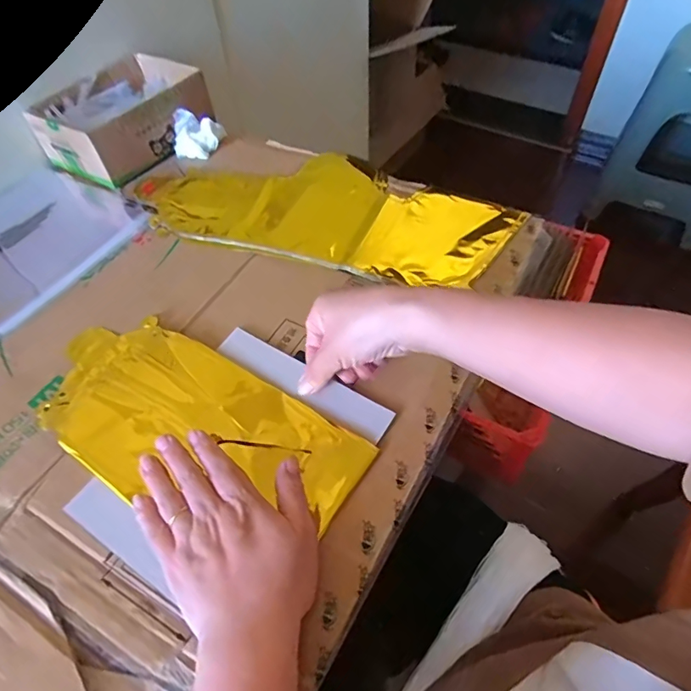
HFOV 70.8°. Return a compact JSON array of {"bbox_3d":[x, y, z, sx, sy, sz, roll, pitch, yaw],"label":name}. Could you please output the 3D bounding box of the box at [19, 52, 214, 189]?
[{"bbox_3d":[-0.274,-0.293,0.615,0.139,0.060,0.196,32,61,24],"label":"box"}]

